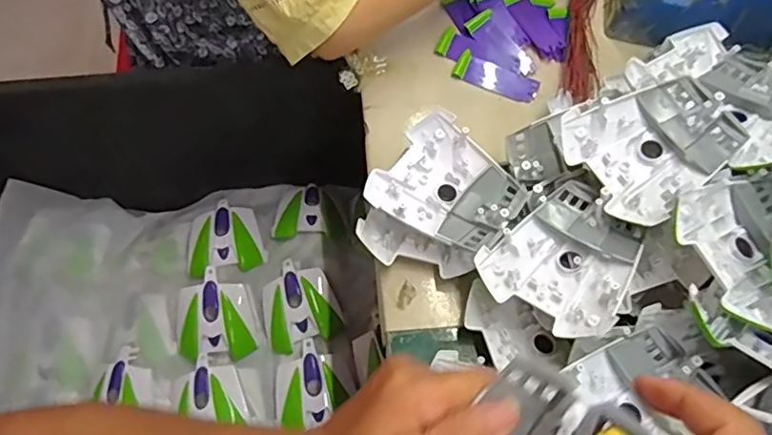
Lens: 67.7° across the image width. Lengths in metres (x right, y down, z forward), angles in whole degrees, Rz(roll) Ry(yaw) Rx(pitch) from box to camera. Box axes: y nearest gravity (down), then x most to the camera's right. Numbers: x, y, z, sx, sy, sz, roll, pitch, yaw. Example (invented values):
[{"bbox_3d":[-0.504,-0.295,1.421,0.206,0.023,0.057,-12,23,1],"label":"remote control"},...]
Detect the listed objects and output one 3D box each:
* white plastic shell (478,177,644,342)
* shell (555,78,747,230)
[{"bbox_3d":[0.131,0.031,0.411,0.104,0.032,0.094,-38,71,-17],"label":"white plastic shell"},{"bbox_3d":[0.196,-0.056,0.418,0.108,0.038,0.102,-26,68,-13],"label":"shell"}]

